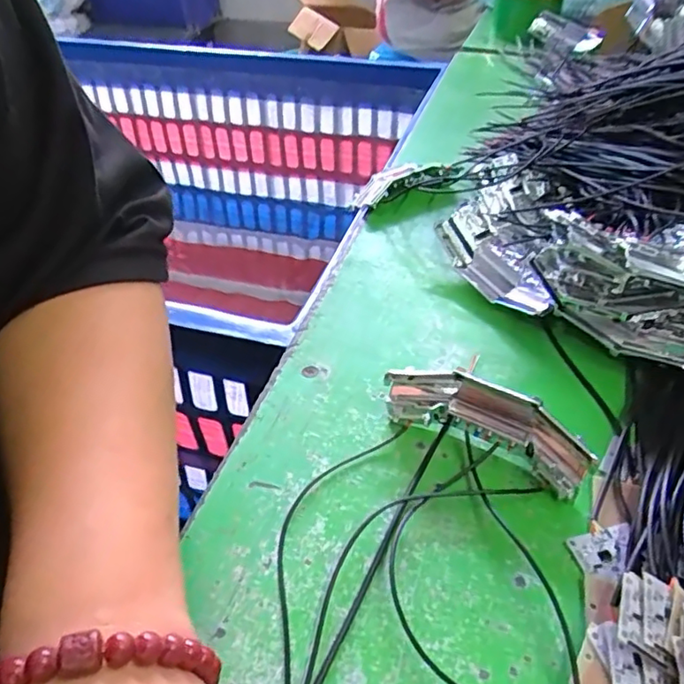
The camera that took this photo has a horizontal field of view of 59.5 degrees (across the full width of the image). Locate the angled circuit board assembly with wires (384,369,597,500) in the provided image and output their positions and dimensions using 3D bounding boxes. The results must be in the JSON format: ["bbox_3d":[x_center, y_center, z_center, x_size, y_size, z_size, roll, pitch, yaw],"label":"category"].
[{"bbox_3d":[0.066,0.038,0.280,0.096,0.040,0.016,22,44,25],"label":"angled circuit board assembly with wires"}]

